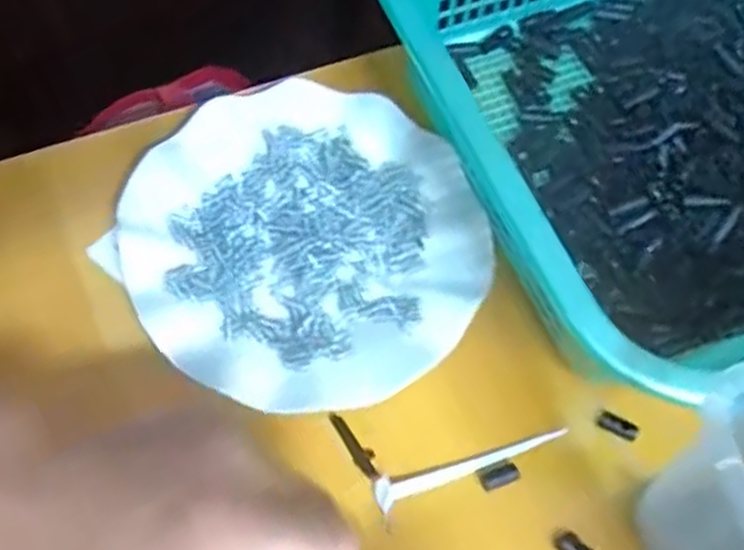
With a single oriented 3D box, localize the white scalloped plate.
[{"bbox_3d":[-0.033,-0.019,0.409,0.178,0.033,0.176,2,66,-5],"label":"white scalloped plate"}]

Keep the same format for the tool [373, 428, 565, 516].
[{"bbox_3d":[0.050,0.093,0.382,0.100,0.006,0.013,-14,68,-12],"label":"tool"}]

